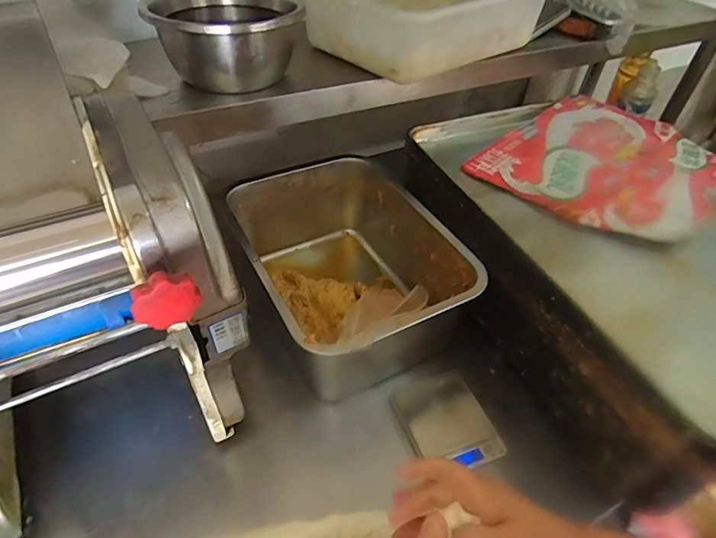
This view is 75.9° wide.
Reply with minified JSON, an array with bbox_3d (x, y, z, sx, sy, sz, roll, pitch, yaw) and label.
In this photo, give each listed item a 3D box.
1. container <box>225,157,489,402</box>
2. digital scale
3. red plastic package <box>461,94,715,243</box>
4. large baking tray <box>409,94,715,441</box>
[{"bbox_3d":[-0.021,0.008,0.672,0.260,0.178,0.354,-21,47,-24],"label":"container"},{"bbox_3d":[0.110,0.192,0.584,0.102,0.019,0.127,-15,45,-18],"label":"digital scale"},{"bbox_3d":[0.396,-0.166,0.729,0.341,0.043,0.308,-30,51,-31],"label":"red plastic package"},{"bbox_3d":[0.371,-0.073,0.655,0.390,0.056,0.595,-20,53,-14],"label":"large baking tray"}]

